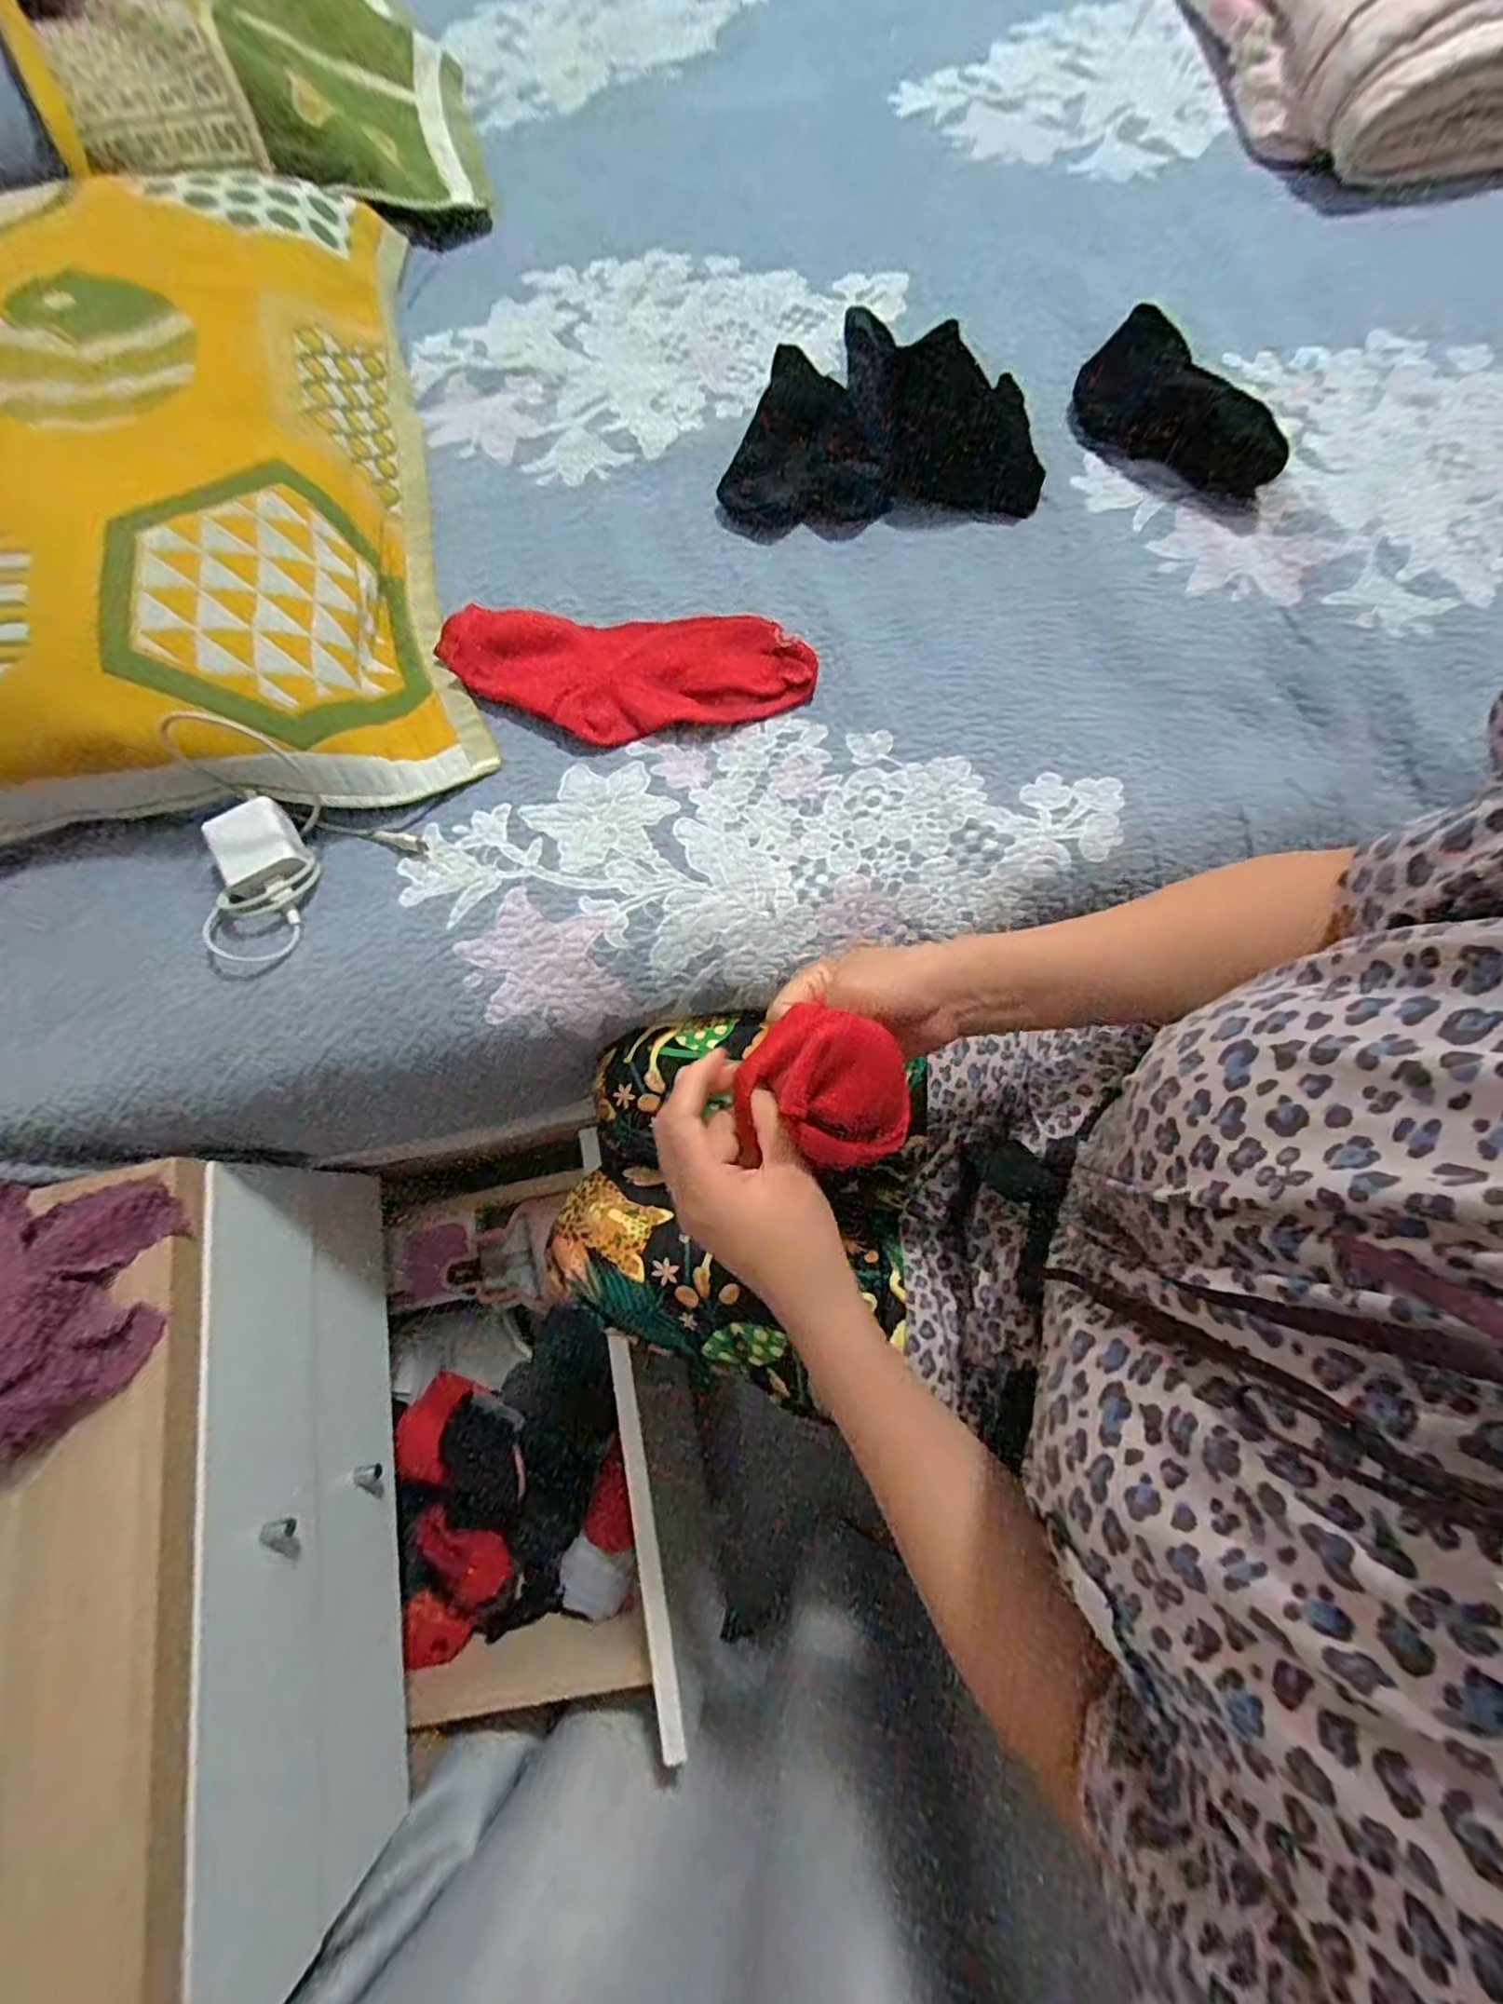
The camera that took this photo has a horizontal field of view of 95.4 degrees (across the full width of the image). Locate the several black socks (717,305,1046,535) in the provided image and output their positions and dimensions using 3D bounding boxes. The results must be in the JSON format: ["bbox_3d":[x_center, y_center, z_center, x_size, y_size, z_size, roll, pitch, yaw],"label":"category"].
[{"bbox_3d":[0.088,-0.417,0.499,0.225,0.054,0.113,-6,75,3],"label":"several black socks"}]

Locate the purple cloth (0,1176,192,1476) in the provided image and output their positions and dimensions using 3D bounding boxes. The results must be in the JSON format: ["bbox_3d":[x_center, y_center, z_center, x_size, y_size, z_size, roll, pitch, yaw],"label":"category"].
[{"bbox_3d":[-0.396,0.172,0.373,0.114,0.056,0.151,-14,72,0],"label":"purple cloth"}]

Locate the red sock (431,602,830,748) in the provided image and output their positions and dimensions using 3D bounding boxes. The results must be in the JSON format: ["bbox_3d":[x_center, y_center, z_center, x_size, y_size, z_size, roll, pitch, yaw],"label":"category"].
[{"bbox_3d":[-0.085,-0.233,0.478,0.252,0.018,0.097,-3,72,-1],"label":"red sock"}]

